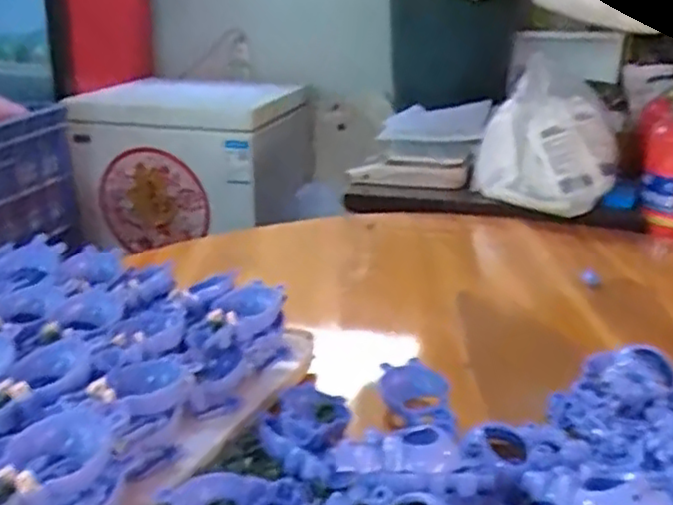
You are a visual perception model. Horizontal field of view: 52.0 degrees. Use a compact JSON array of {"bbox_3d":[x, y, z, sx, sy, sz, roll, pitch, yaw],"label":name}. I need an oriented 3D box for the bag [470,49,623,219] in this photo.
[{"bbox_3d":[0.352,-0.193,1.164,0.228,0.193,0.198,7,21,18],"label":"bag"}]

